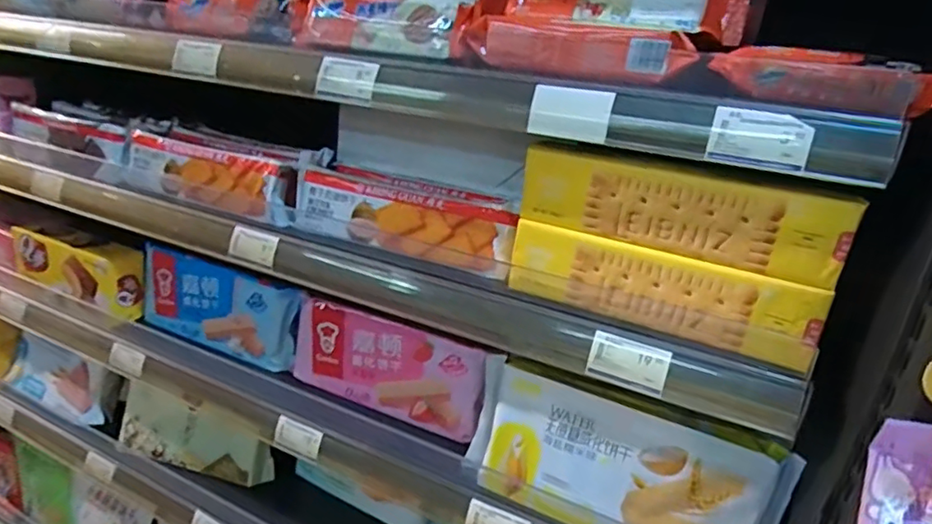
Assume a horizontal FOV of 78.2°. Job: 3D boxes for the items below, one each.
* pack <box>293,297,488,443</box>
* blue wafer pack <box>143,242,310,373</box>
[{"bbox_3d":[-0.103,0.137,0.723,0.284,0.112,0.035,16,20,25],"label":"pack"},{"bbox_3d":[-0.357,0.066,0.822,0.277,0.115,0.036,15,19,22],"label":"blue wafer pack"}]

